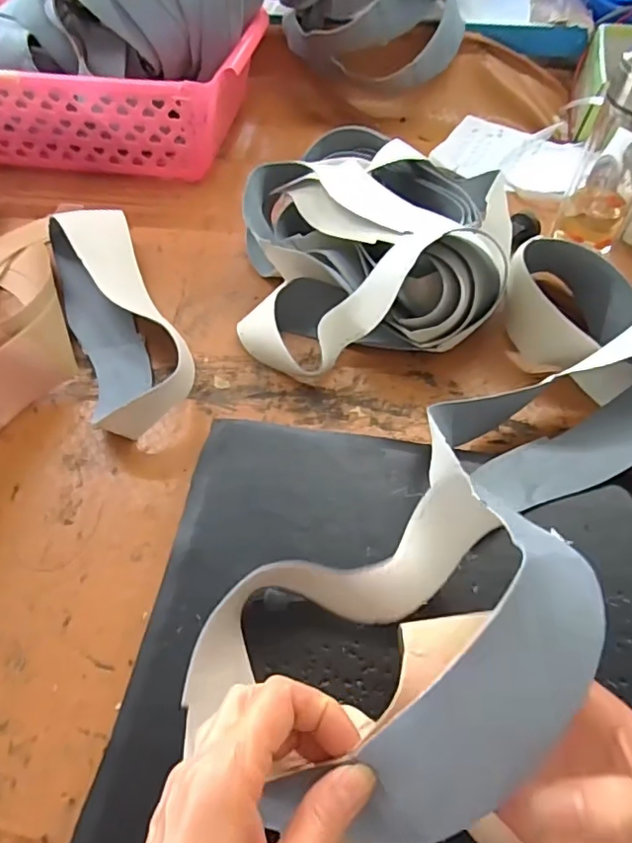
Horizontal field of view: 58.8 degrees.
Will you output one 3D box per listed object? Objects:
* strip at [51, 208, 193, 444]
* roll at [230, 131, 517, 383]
[{"bbox_3d":[-0.183,-0.101,0.522,0.096,0.056,0.245,-19,58,-12],"label":"strip"},{"bbox_3d":[0.066,-0.196,0.557,0.273,0.090,0.308,-2,56,-2],"label":"roll"}]

